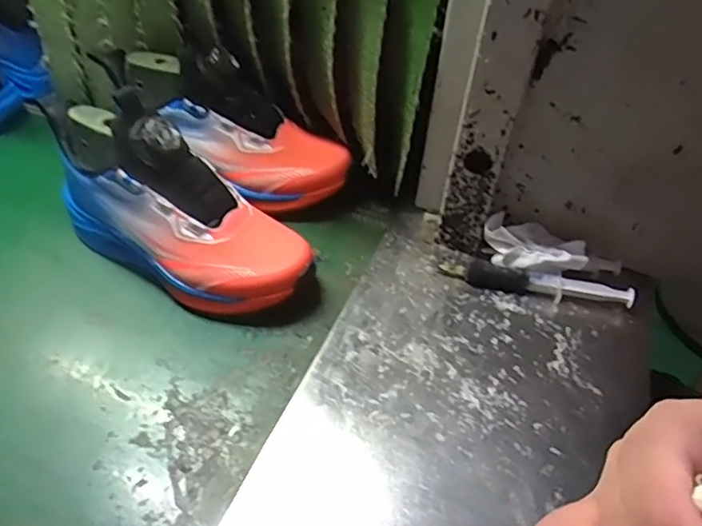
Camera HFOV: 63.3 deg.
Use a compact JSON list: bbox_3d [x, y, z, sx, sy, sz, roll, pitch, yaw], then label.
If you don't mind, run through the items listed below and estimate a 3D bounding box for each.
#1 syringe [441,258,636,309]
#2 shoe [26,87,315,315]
[{"bbox_3d":[0.157,0.014,0.481,0.154,0.016,0.032,15,47,10],"label":"syringe"},{"bbox_3d":[-0.155,-0.056,0.485,0.250,0.149,0.084,28,50,20],"label":"shoe"}]

